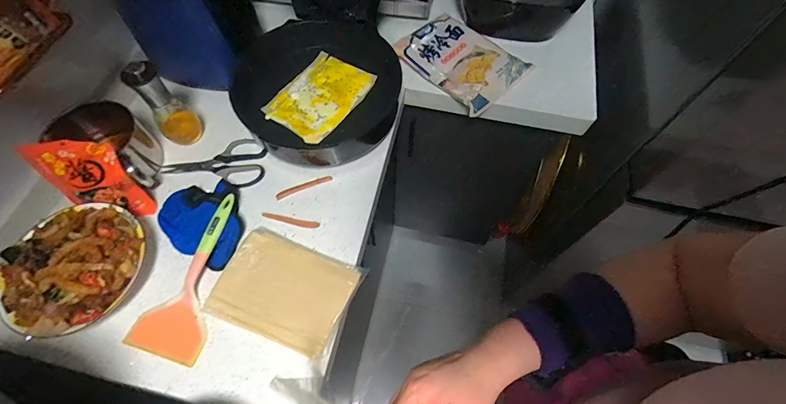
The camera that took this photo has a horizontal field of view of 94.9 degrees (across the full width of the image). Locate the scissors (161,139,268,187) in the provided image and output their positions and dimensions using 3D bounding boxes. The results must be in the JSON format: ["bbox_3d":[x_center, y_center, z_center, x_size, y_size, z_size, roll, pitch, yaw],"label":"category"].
[{"bbox_3d":[-0.316,-0.081,0.657,0.181,0.019,0.098,11,63,10],"label":"scissors"}]

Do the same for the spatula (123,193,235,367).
[{"bbox_3d":[-0.298,0.104,0.548,0.103,0.040,0.246,14,63,8],"label":"spatula"}]

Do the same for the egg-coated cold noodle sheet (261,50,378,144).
[{"bbox_3d":[-0.136,-0.200,0.670,0.137,0.011,0.179,32,70,16],"label":"egg-coated cold noodle sheet"}]

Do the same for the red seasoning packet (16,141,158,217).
[{"bbox_3d":[-0.458,-0.030,0.555,0.101,0.151,0.013,-19,41,-7],"label":"red seasoning packet"}]

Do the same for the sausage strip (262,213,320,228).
[{"bbox_3d":[-0.172,0.032,0.605,0.096,0.006,0.013,9,63,6],"label":"sausage strip"}]

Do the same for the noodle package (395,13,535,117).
[{"bbox_3d":[0.146,-0.307,0.763,0.181,0.023,0.240,-41,69,-18],"label":"noodle package"}]

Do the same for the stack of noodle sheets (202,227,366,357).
[{"bbox_3d":[-0.161,0.130,0.545,0.190,0.022,0.143,20,64,11],"label":"stack of noodle sheets"}]

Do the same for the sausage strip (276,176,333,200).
[{"bbox_3d":[-0.156,-0.027,0.635,0.100,0.004,0.016,-20,64,-9],"label":"sausage strip"}]

